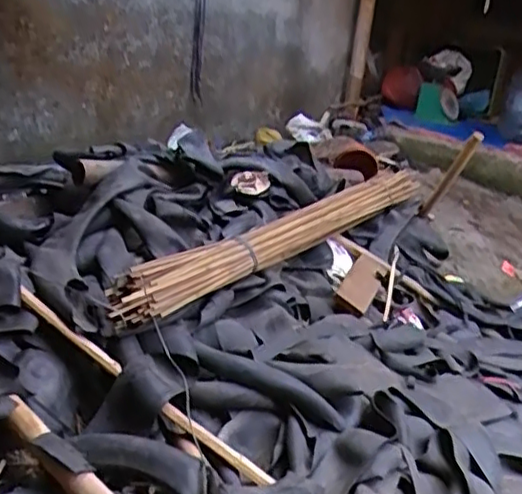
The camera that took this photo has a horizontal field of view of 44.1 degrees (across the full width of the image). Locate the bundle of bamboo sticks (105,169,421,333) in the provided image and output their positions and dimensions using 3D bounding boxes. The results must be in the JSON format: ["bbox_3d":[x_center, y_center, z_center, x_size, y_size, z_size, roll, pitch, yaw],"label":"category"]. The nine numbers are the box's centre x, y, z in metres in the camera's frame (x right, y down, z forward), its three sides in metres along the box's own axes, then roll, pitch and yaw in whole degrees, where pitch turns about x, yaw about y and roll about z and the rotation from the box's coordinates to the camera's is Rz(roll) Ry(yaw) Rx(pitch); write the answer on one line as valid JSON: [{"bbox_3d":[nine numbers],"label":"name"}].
[{"bbox_3d":[0.107,-0.044,1.733,0.104,0.094,1.255,22,28,34],"label":"bundle of bamboo sticks"}]

